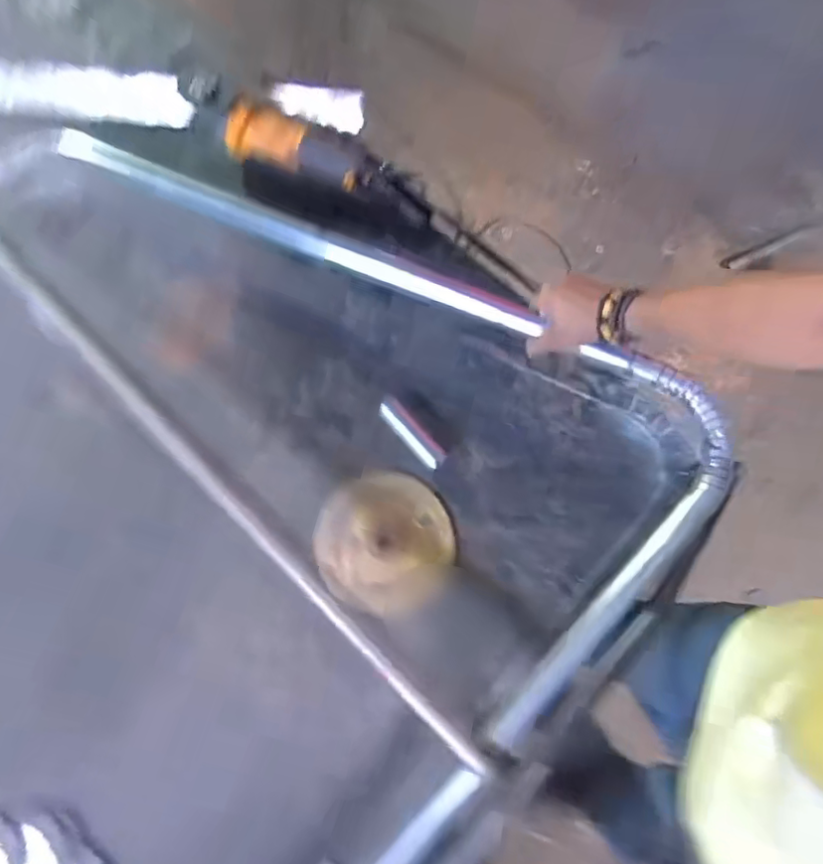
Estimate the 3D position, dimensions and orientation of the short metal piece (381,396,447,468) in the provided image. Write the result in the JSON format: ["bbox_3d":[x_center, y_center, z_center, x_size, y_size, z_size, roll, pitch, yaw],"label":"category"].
[{"bbox_3d":[-0.001,-0.001,0.791,0.032,0.027,0.117,-42,79,-9],"label":"short metal piece"}]

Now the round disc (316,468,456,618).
[{"bbox_3d":[-0.035,0.140,0.757,0.178,0.019,0.173,0,76,0],"label":"round disc"}]

